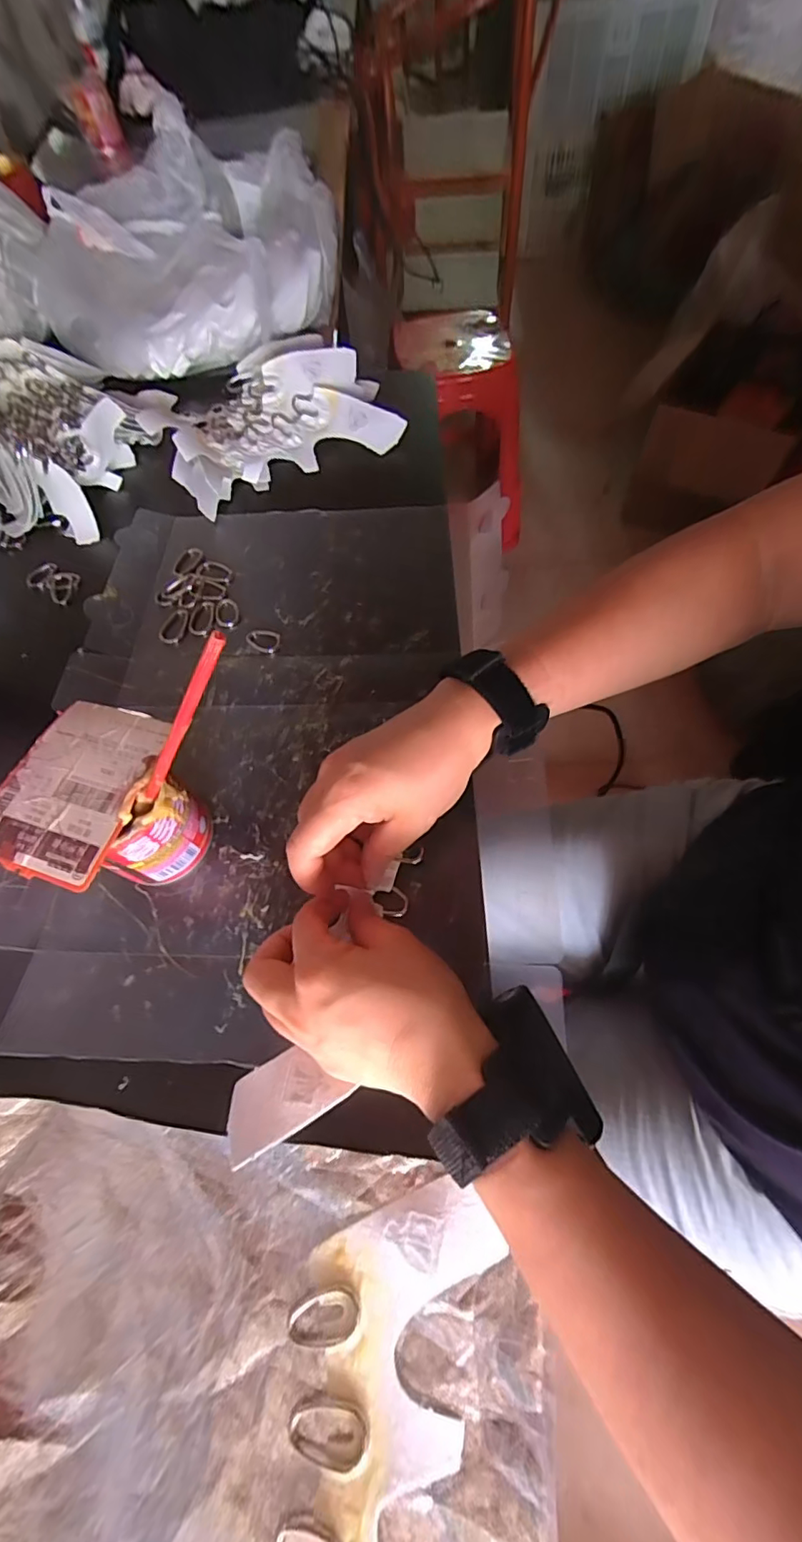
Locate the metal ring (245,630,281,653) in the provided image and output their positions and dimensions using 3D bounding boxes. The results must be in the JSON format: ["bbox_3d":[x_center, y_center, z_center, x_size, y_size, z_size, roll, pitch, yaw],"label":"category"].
[{"bbox_3d":[-0.109,-0.103,0.409,0.027,0.004,0.019,10,65,9],"label":"metal ring"}]

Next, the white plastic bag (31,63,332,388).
[{"bbox_3d":[-0.233,-0.572,0.566,0.307,0.102,0.271,-8,64,0],"label":"white plastic bag"}]

